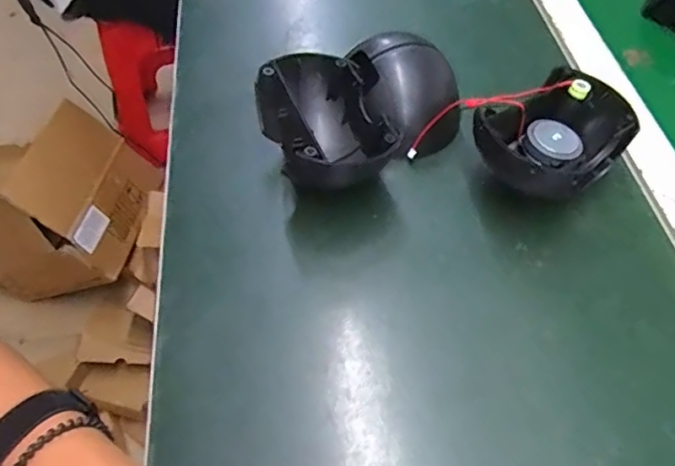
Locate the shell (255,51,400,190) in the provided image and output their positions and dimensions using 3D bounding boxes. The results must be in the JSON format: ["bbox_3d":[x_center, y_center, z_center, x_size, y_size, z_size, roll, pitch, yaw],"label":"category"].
[{"bbox_3d":[-0.008,-0.086,0.462,0.093,0.070,0.128,-24,58,-13],"label":"shell"}]

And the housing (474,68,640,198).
[{"bbox_3d":[0.171,-0.075,0.454,0.117,0.065,0.094,-18,56,-9],"label":"housing"}]

